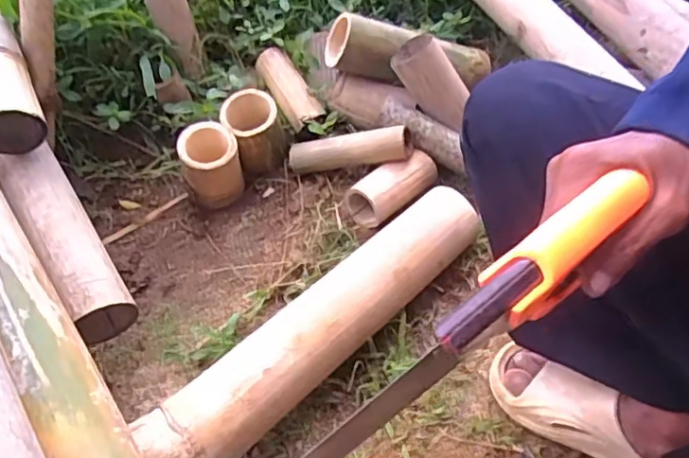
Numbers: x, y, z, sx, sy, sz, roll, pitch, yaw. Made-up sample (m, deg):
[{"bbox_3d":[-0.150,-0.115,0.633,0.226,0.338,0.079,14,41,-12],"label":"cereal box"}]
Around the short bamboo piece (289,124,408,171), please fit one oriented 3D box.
[{"bbox_3d":[0.004,-0.112,0.840,0.174,0.043,0.036,-7,55,19],"label":"short bamboo piece"}]

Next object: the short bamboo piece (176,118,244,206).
[{"bbox_3d":[-0.187,-0.089,0.842,0.085,0.107,0.071,-13,56,-4],"label":"short bamboo piece"}]

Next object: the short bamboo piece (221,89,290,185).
[{"bbox_3d":[-0.132,-0.137,0.889,0.082,0.106,0.077,-26,58,-12],"label":"short bamboo piece"}]

